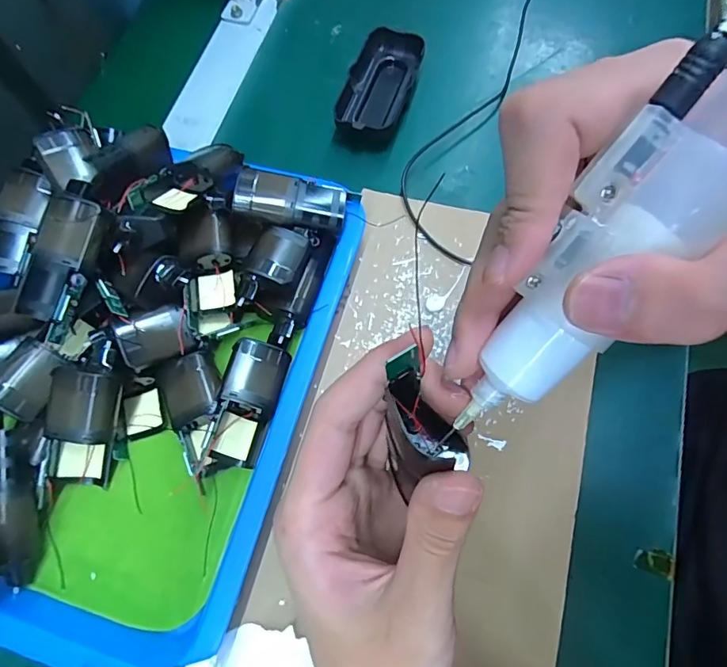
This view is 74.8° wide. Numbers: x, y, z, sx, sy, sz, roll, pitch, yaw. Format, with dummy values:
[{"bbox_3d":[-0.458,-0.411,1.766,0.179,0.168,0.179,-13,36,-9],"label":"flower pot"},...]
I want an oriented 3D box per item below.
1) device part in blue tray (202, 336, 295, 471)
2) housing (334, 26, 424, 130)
[{"bbox_3d":[-0.071,0.044,0.303,0.034,0.035,0.074,11,70,7],"label":"device part in blue tray"},{"bbox_3d":[0.013,-0.211,0.407,0.057,0.030,0.110,17,71,9],"label":"housing"}]

